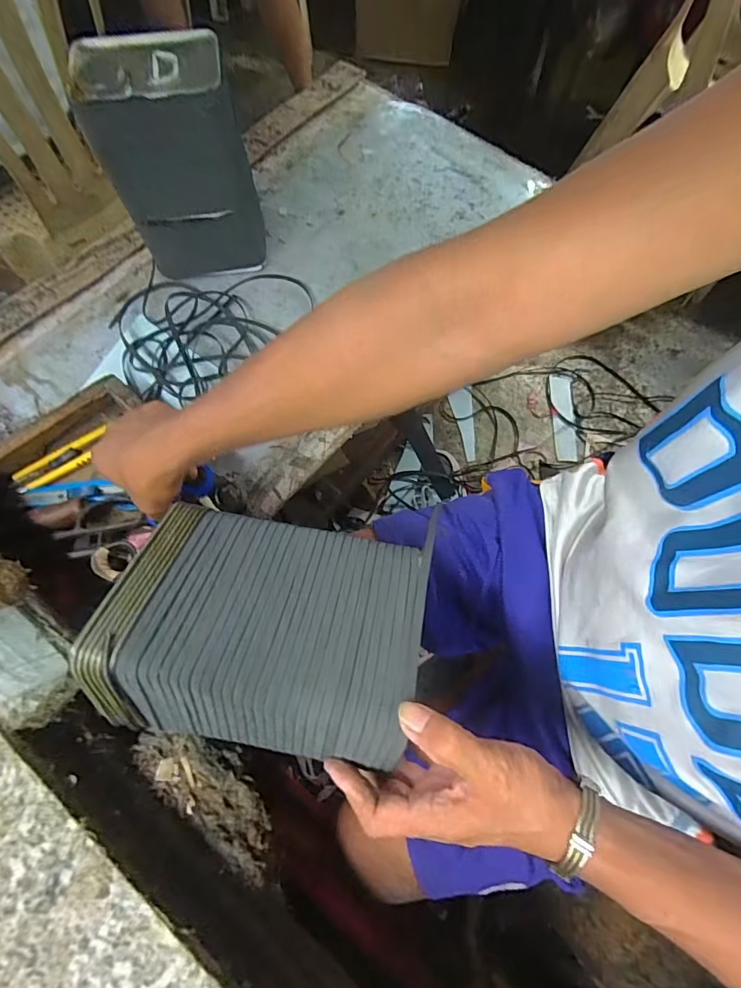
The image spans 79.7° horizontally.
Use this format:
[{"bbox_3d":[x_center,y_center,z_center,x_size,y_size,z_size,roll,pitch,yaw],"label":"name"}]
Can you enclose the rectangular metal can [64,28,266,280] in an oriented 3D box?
[{"bbox_3d":[-0.239,-0.415,0.577,0.156,0.236,0.108,-11,72,-5],"label":"rectangular metal can"}]

